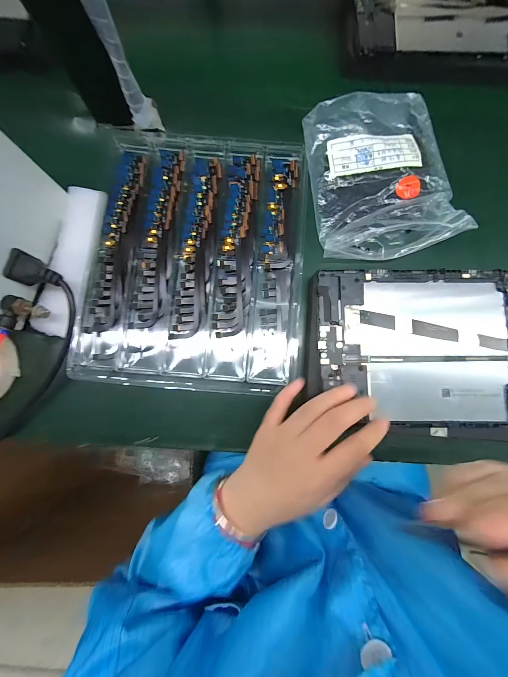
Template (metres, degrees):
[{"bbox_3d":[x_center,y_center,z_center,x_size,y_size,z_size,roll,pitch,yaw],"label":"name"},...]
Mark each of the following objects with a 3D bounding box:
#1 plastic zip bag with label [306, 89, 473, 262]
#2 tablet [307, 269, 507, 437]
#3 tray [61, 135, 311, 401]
[{"bbox_3d":[0.132,-0.171,0.275,0.139,0.030,0.166,-8,81,-2],"label":"plastic zip bag with label"},{"bbox_3d":[0.173,0.007,0.253,0.242,0.012,0.146,0,86,-1],"label":"tablet"},{"bbox_3d":[-0.058,-0.086,0.279,0.215,0.016,0.266,4,86,0],"label":"tray"}]

